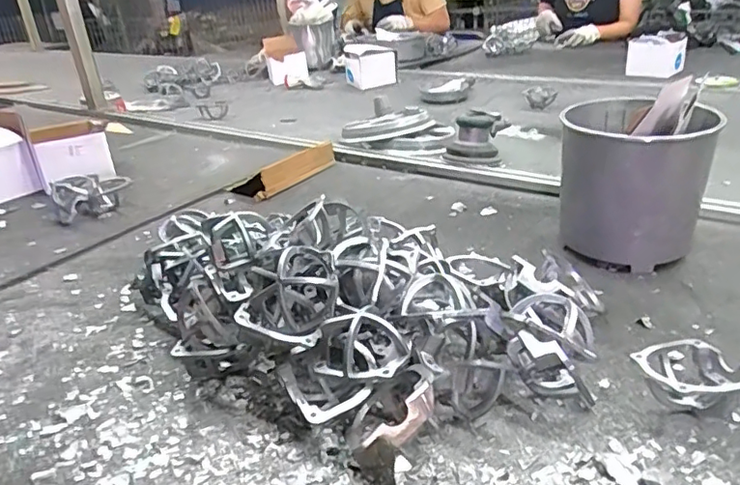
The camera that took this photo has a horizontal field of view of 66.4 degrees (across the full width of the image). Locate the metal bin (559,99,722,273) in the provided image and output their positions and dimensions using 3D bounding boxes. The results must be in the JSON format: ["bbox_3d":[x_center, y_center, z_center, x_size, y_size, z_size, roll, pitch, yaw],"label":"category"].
[{"bbox_3d":[0.339,-0.081,0.738,0.168,0.175,0.180,12,30,28],"label":"metal bin"}]

